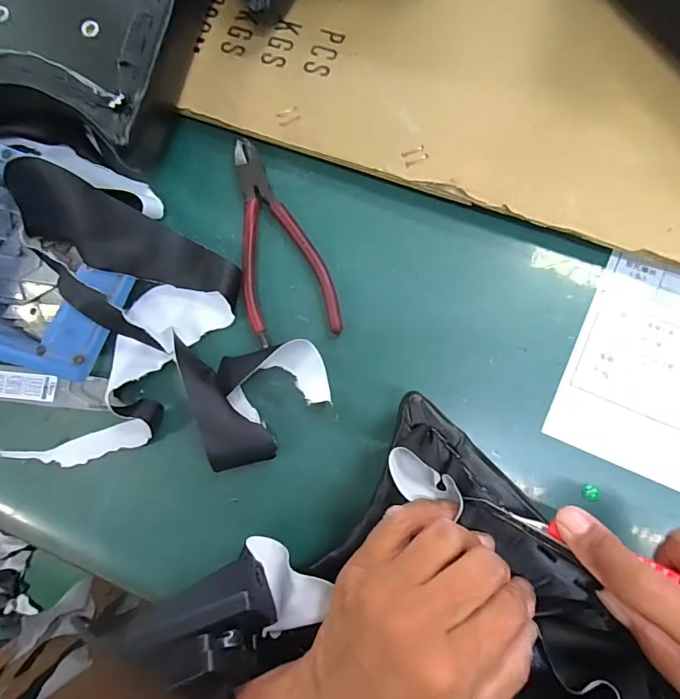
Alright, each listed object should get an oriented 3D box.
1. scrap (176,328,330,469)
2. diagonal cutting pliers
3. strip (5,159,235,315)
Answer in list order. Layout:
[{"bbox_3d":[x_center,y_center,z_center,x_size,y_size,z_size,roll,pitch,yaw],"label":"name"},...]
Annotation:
[{"bbox_3d":[-0.052,0.024,0.281,0.083,0.033,0.087,-20,80,3],"label":"scrap"},{"bbox_3d":[-0.048,-0.079,0.308,0.060,0.009,0.155,-17,80,3],"label":"diagonal cutting pliers"},{"bbox_3d":[-0.140,-0.071,0.291,0.151,0.052,0.042,24,86,-17],"label":"strip"}]

